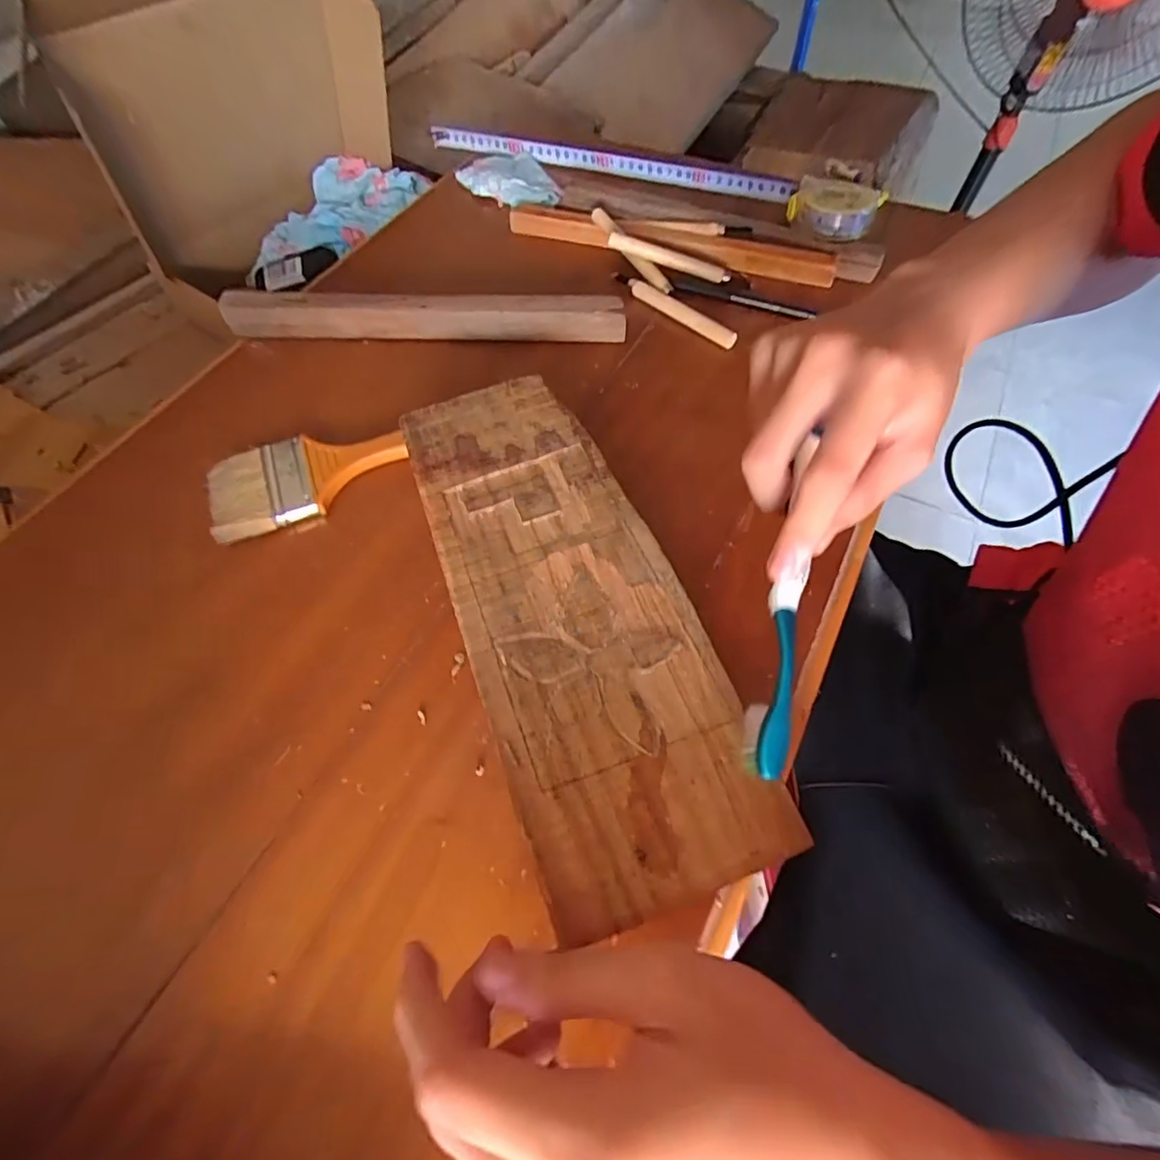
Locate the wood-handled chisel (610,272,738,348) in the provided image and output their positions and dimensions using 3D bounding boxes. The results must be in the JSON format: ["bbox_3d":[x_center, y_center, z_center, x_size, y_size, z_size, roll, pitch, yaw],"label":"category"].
[{"bbox_3d":[0.074,-0.222,0.450,0.126,0.008,0.015,39,69,21],"label":"wood-handled chisel"}]

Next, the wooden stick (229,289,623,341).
[{"bbox_3d":[-0.126,-0.210,0.443,0.318,0.031,0.022,2,61,3],"label":"wooden stick"}]

